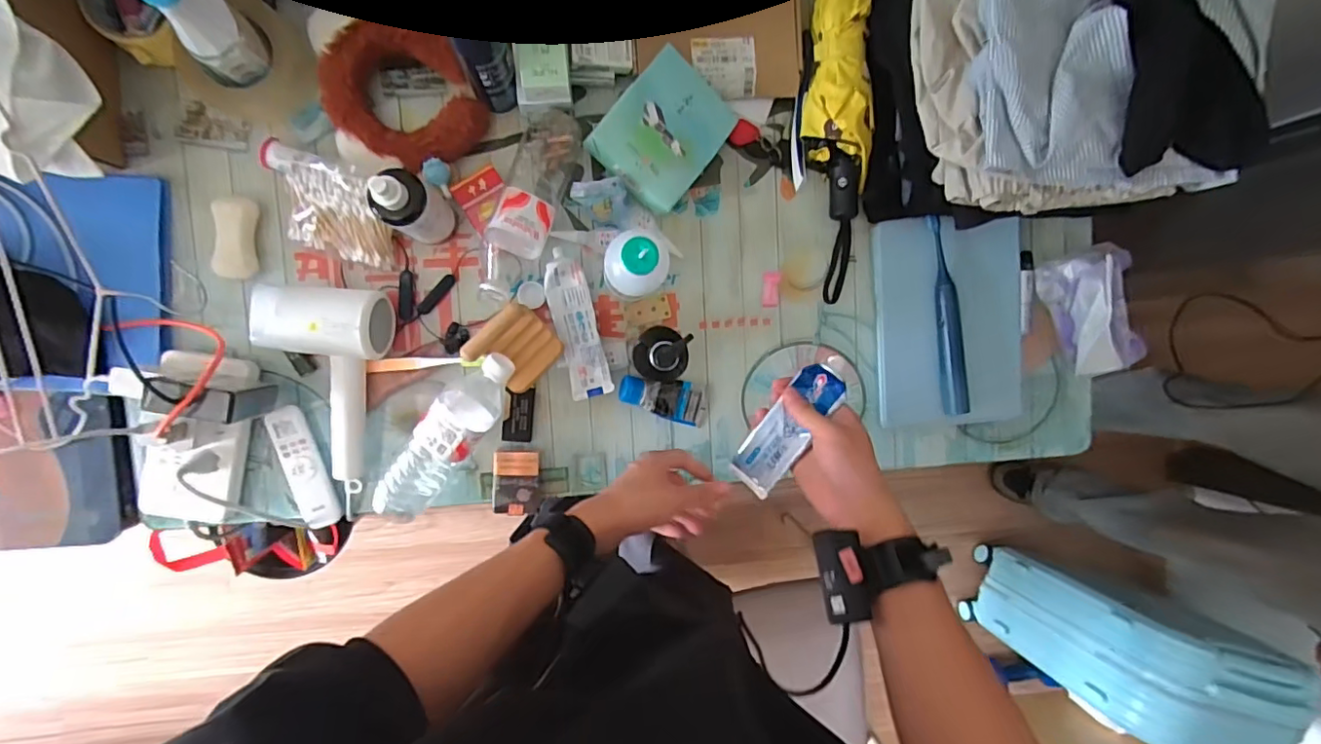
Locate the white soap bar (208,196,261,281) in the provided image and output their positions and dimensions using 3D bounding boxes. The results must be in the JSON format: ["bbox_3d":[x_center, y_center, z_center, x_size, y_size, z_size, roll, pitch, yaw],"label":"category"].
[{"bbox_3d":[-0.473,-0.149,0.633,0.038,0.031,0.087,3,94,-6],"label":"white soap bar"}]

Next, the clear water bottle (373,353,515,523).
[{"bbox_3d":[-0.239,0.074,0.635,0.062,0.062,0.231,38,105,-7],"label":"clear water bottle"}]

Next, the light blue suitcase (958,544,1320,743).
[{"bbox_3d":[1.007,0.601,1.265,0.311,0.534,0.257,24,92,-7],"label":"light blue suitcase"}]

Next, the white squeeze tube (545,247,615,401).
[{"bbox_3d":[-0.101,-0.057,0.688,0.049,0.034,0.177,-14,96,-4],"label":"white squeeze tube"}]

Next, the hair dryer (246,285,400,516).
[{"bbox_3d":[-0.368,0.023,0.639,0.138,0.065,0.242,-5,108,-5],"label":"hair dryer"}]

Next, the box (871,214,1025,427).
[{"bbox_3d":[0.377,-0.063,0.730,0.201,0.031,0.257,-2,95,-5],"label":"box"}]

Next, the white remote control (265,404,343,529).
[{"bbox_3d":[-0.412,0.110,0.658,0.037,0.022,0.145,-19,96,-4],"label":"white remote control"}]

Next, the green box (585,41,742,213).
[{"bbox_3d":[0.007,-0.276,0.640,0.117,0.026,0.156,39,82,-22],"label":"green box"}]

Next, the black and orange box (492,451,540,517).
[{"bbox_3d":[-0.176,0.134,0.690,0.055,0.034,0.075,3,94,-6],"label":"black and orange box"}]

